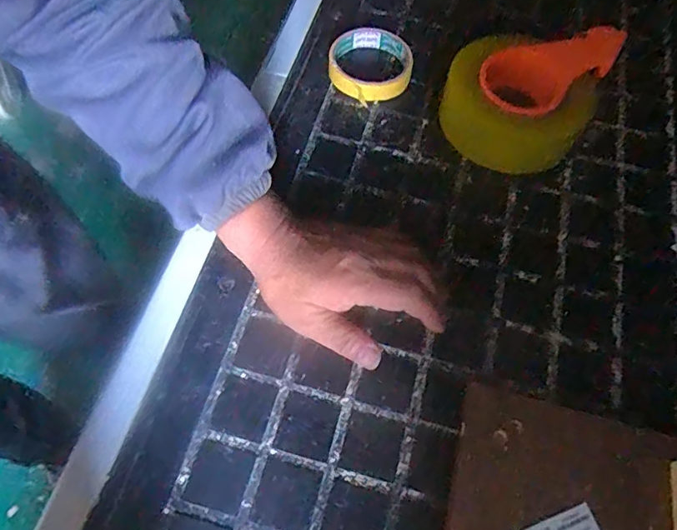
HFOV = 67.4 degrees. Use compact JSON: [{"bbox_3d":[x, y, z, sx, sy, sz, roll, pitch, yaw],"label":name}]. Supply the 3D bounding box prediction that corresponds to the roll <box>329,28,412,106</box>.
[{"bbox_3d":[0.033,-0.213,0.544,0.089,0.026,0.085,1,63,-1],"label":"roll"}]

